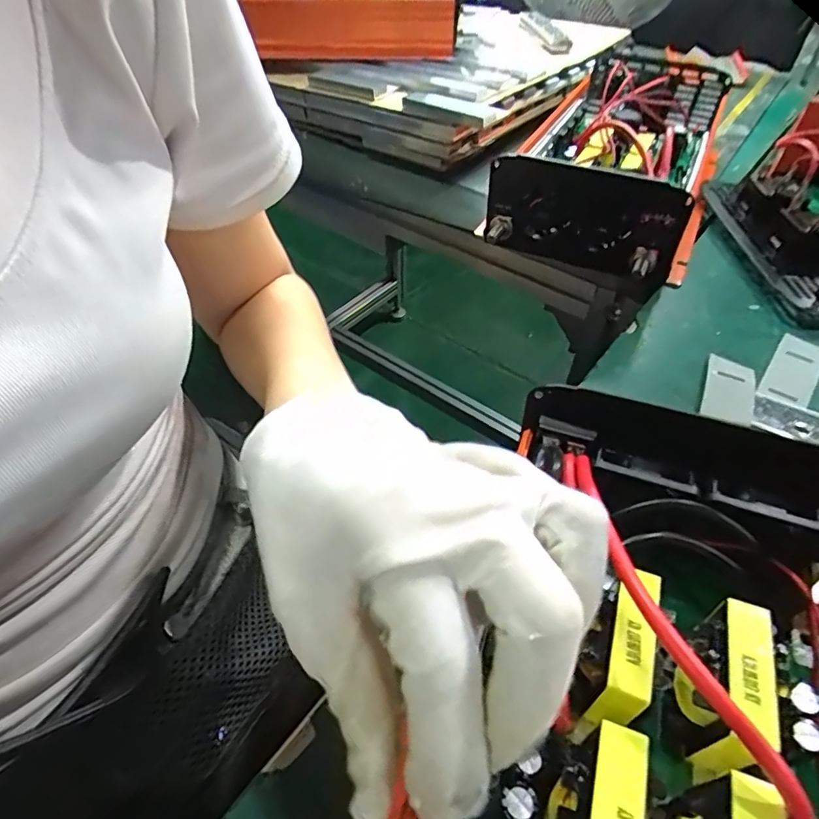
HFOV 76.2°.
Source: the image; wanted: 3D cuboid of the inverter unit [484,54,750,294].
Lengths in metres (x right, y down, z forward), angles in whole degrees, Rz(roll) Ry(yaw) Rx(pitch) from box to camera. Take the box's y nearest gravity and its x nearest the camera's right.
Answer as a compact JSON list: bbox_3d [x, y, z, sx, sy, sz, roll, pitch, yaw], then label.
[{"bbox_3d":[0.178,-0.217,0.450,0.138,0.078,0.324,19,49,17],"label":"inverter unit"}]

